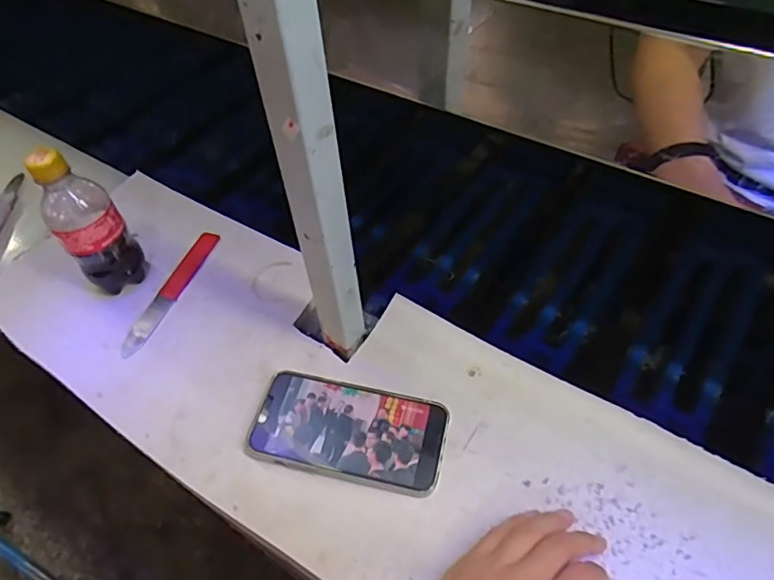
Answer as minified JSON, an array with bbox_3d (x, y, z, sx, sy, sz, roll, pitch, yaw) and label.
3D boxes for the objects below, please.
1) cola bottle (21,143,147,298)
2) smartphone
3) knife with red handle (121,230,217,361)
[{"bbox_3d":[-0.292,-0.061,0.535,0.060,0.161,0.054,-33,56,-19],"label":"cola bottle"},{"bbox_3d":[-0.032,0.119,0.467,0.160,0.014,0.084,8,53,11],"label":"smartphone"},{"bbox_3d":[-0.230,0.000,0.583,0.024,0.005,0.168,14,55,15],"label":"knife with red handle"}]

